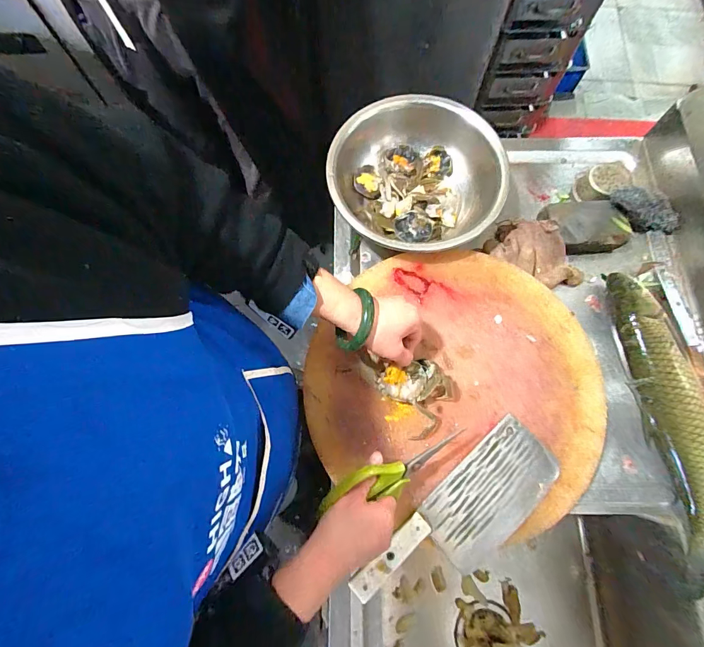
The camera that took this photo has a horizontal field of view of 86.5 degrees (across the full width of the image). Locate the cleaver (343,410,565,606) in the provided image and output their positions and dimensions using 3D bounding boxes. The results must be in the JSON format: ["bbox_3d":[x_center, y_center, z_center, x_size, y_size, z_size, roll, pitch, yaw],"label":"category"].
[{"bbox_3d":[0.141,0.248,0.467,0.287,0.029,0.098,-40,77,-11],"label":"cleaver"}]

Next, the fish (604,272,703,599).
[{"bbox_3d":[0.458,0.138,0.526,0.085,0.061,0.452,-9,73,-2],"label":"fish"}]

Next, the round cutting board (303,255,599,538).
[{"bbox_3d":[0.157,0.070,0.519,0.397,0.040,0.386,0,73,0],"label":"round cutting board"}]

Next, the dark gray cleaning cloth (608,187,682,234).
[{"bbox_3d":[0.473,-0.185,0.612,0.141,0.049,0.044,14,72,-23],"label":"dark gray cleaning cloth"}]

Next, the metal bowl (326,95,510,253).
[{"bbox_3d":[0.097,-0.240,0.624,0.271,0.084,0.271,0,73,0],"label":"metal bowl"}]

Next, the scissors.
[{"bbox_3d":[0.052,0.179,0.438,0.193,0.034,0.043,-12,72,-26],"label":"scissors"}]

